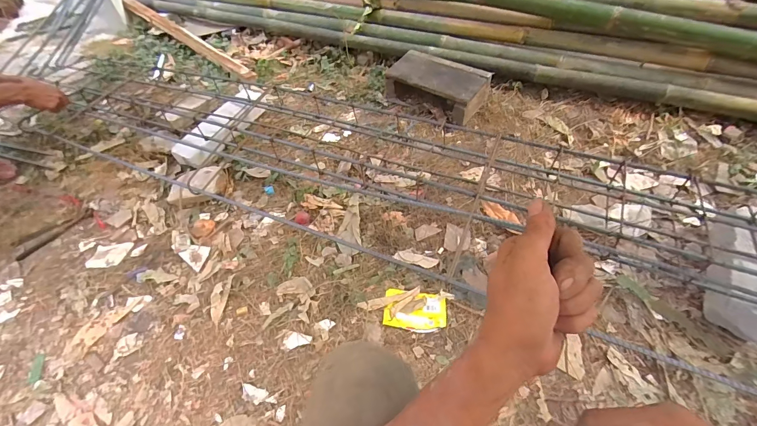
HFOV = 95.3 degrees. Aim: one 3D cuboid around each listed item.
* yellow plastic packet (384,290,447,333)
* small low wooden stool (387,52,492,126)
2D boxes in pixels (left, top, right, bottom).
[{"bbox_3d":[0.089,0.236,0.831,0.145,0.009,0.096,5,52,7],"label":"yellow plastic packet"},{"bbox_3d":[0.214,-0.482,1.274,0.350,0.129,0.195,29,59,23],"label":"small low wooden stool"}]

